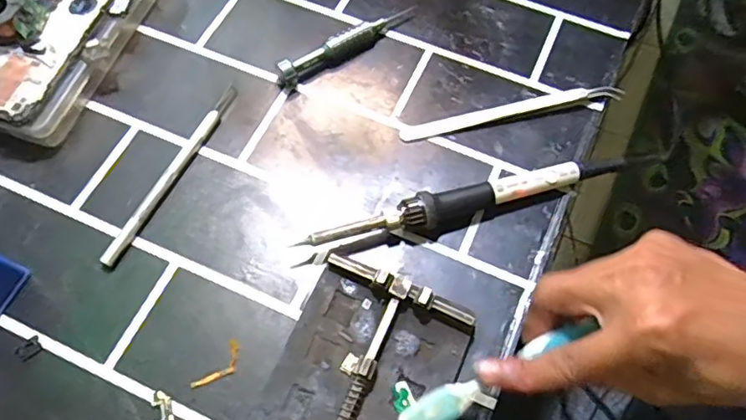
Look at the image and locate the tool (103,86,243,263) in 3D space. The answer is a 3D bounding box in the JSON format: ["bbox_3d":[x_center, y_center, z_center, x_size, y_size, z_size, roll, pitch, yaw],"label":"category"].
[{"bbox_3d":[-0.122,-0.026,0.359,0.011,0.010,0.140,22,65,12],"label":"tool"}]

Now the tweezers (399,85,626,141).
[{"bbox_3d":[0.093,-0.068,0.383,0.152,0.008,0.014,-12,63,-6],"label":"tweezers"}]

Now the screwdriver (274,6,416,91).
[{"bbox_3d":[-0.017,-0.117,0.403,0.114,0.017,0.012,-32,66,-15],"label":"screwdriver"}]

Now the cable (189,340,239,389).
[{"bbox_3d":[-0.081,0.084,0.307,0.013,0.004,0.032,34,68,17],"label":"cable"}]

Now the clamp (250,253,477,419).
[{"bbox_3d":[-0.009,0.092,0.293,0.085,0.019,0.125,21,65,12],"label":"clamp"}]

